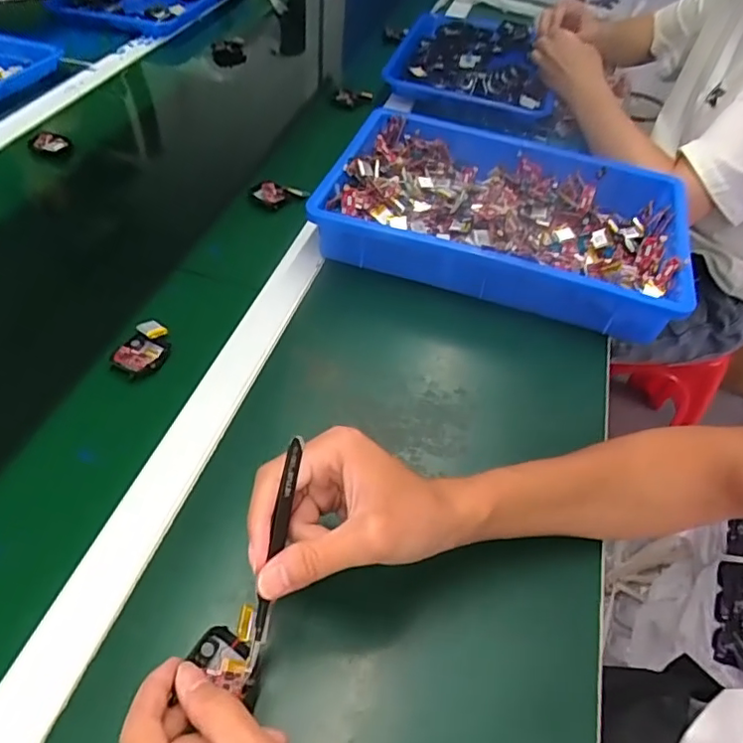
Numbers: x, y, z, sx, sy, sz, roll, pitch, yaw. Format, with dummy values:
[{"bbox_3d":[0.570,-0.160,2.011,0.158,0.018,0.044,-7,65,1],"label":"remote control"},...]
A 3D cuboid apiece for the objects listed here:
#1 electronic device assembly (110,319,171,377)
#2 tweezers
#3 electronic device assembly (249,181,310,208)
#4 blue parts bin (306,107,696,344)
[{"bbox_3d":[-0.196,-0.020,0.506,0.041,0.010,0.055,22,50,13],"label":"electronic device assembly"},{"bbox_3d":[-0.052,0.098,0.316,0.007,0.008,0.126,11,84,3],"label":"tweezers"},{"bbox_3d":[-0.107,-0.209,0.683,0.062,0.015,0.028,6,49,-1],"label":"electronic device assembly"},{"bbox_3d":[0.144,-0.167,0.638,0.362,0.075,0.241,16,49,8],"label":"blue parts bin"}]

